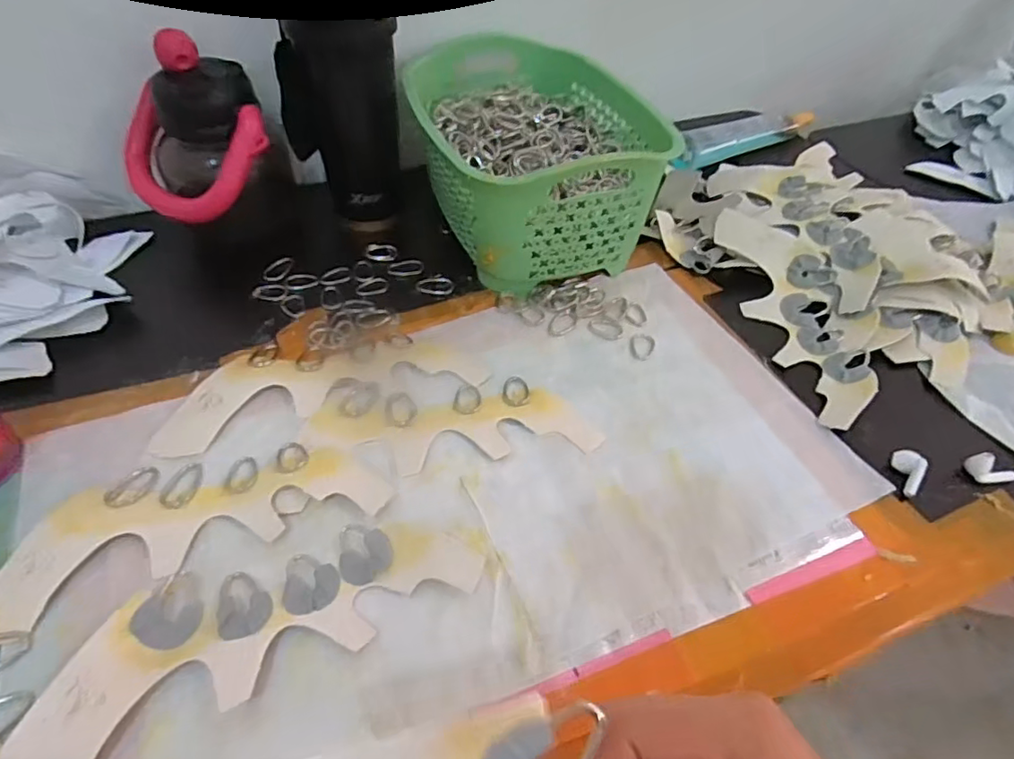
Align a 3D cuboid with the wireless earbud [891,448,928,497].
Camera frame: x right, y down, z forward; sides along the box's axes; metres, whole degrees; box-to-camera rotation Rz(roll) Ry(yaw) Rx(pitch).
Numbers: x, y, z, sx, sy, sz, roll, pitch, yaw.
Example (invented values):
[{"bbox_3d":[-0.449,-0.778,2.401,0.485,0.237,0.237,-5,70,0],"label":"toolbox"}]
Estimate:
[{"bbox_3d":[0.270,0.060,0.395,0.013,0.015,0.032,2,49,-1],"label":"wireless earbud"}]

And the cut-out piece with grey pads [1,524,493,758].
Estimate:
[{"bbox_3d":[-0.130,0.125,0.316,0.232,0.013,0.076,-20,50,-20],"label":"cut-out piece with grey pads"}]

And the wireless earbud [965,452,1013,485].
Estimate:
[{"bbox_3d":[0.326,0.059,0.397,0.027,0.015,0.016,4,49,1],"label":"wireless earbud"}]

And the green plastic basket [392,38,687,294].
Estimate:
[{"bbox_3d":[0.019,-0.216,0.559,0.195,0.110,0.278,-8,50,-10],"label":"green plastic basket"}]

